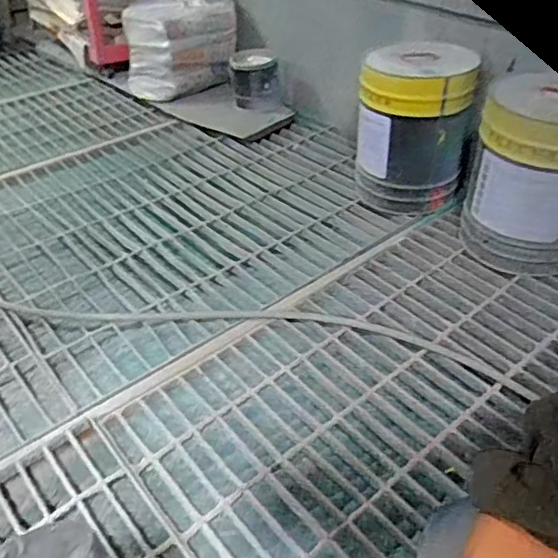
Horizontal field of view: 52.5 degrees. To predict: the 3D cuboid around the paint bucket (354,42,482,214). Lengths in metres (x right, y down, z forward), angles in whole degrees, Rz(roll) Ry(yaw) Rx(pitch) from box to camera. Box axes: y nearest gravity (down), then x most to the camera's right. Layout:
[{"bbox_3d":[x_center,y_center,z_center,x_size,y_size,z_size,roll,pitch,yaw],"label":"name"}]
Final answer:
[{"bbox_3d":[0.318,-0.349,1.380,0.259,0.362,0.263,9,40,11],"label":"paint bucket"}]

